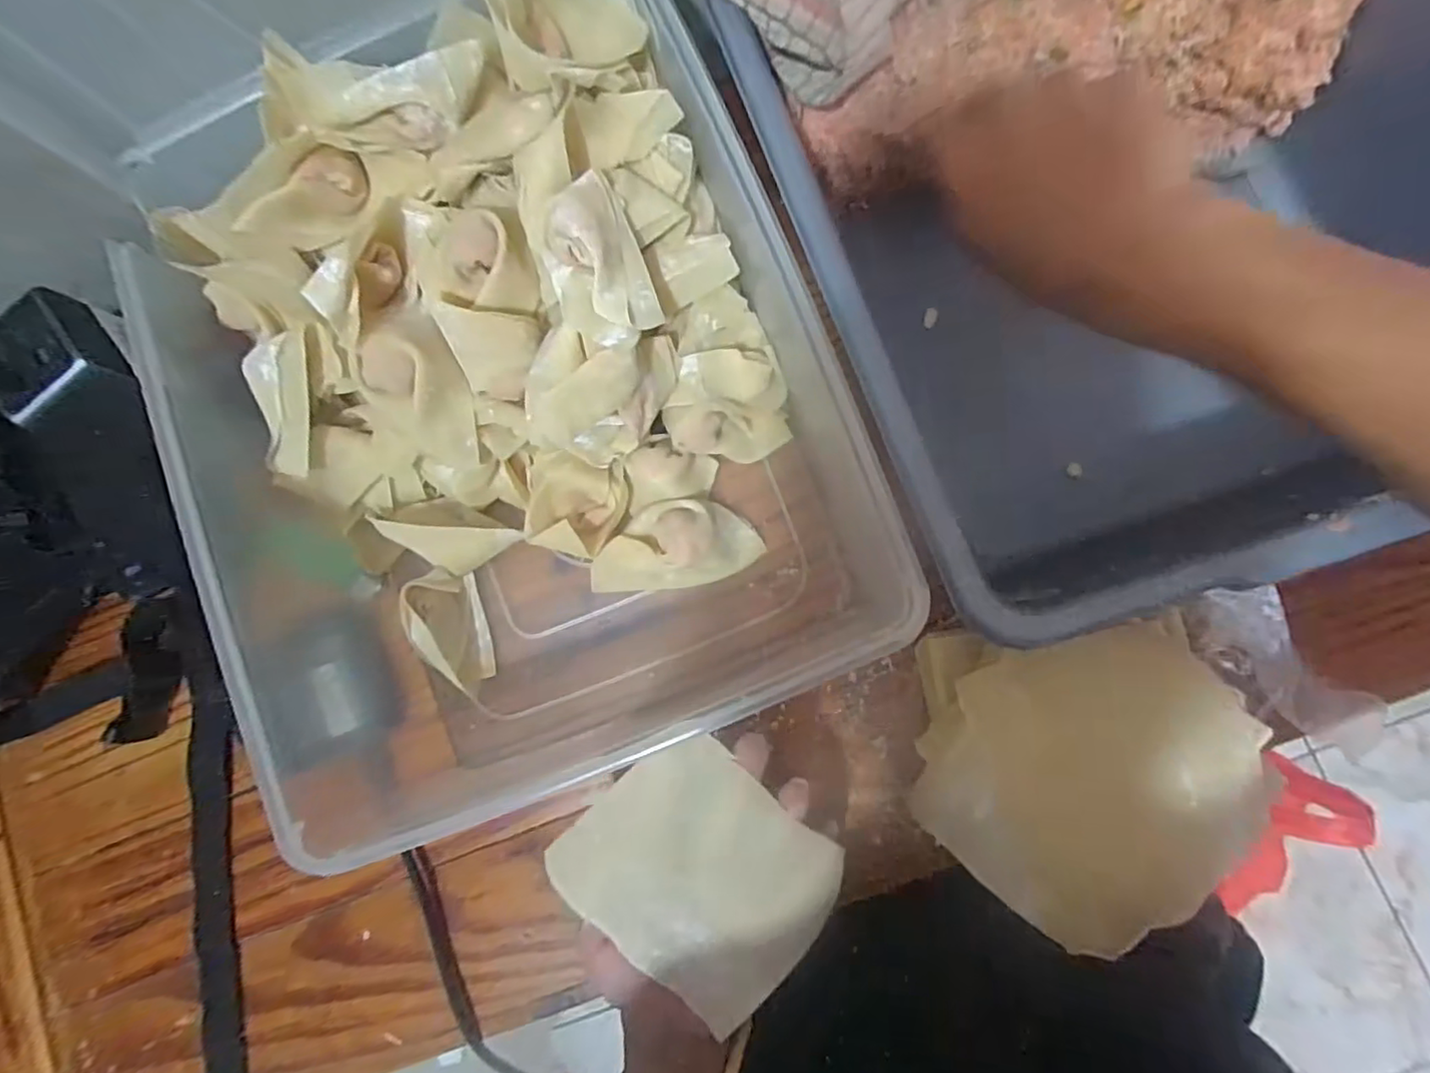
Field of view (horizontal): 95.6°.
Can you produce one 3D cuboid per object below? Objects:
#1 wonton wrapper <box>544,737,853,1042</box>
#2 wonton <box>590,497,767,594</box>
[{"bbox_3d":[-0.004,0.159,0.305,0.121,0.011,0.110,41,104,-6],"label":"wonton wrapper"},{"bbox_3d":[-0.025,0.004,0.371,0.097,0.032,0.048,-7,83,6],"label":"wonton"}]

